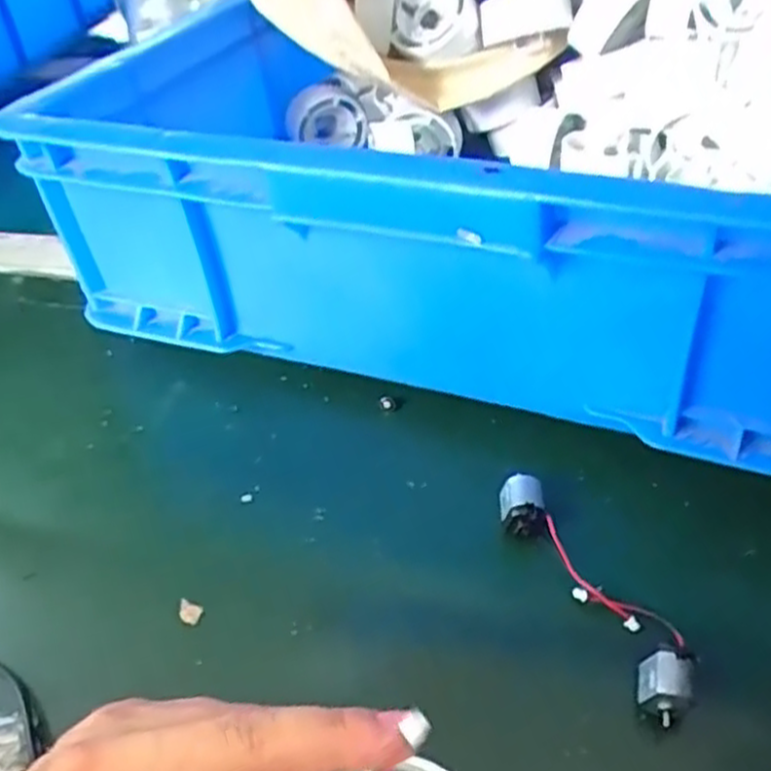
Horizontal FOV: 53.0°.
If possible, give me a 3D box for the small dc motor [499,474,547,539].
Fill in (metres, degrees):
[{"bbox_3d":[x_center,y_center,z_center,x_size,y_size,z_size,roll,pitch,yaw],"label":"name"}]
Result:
[{"bbox_3d":[0.059,0.053,0.333,0.018,0.015,0.025,-3,42,4],"label":"small dc motor"}]

